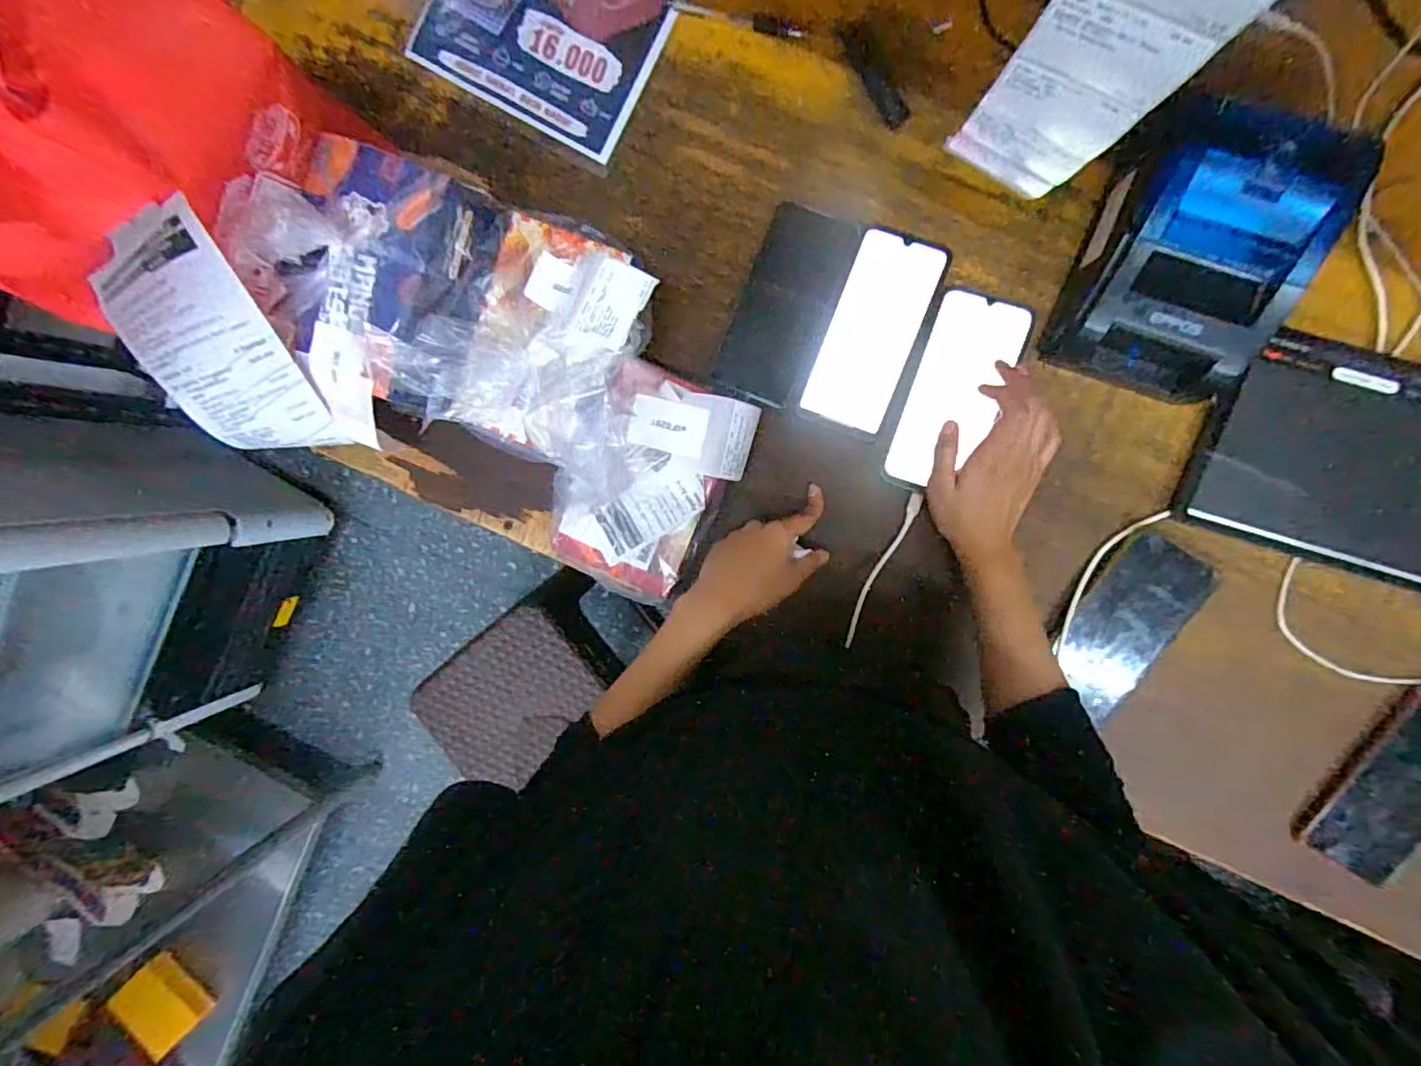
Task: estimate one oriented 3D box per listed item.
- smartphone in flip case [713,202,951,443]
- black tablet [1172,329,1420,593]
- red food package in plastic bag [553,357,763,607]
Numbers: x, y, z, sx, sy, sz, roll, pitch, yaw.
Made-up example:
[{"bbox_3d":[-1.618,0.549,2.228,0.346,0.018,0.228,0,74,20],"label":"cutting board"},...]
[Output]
[{"bbox_3d":[0.103,-0.183,0.524,0.156,0.008,0.164,22,98,5],"label":"smartphone in flip case"},{"bbox_3d":[0.524,-0.053,0.473,0.250,0.017,0.168,16,98,6],"label":"black tablet"},{"bbox_3d":[-0.057,-0.042,0.500,0.132,0.037,0.186,29,99,4],"label":"red food package in plastic bag"}]

